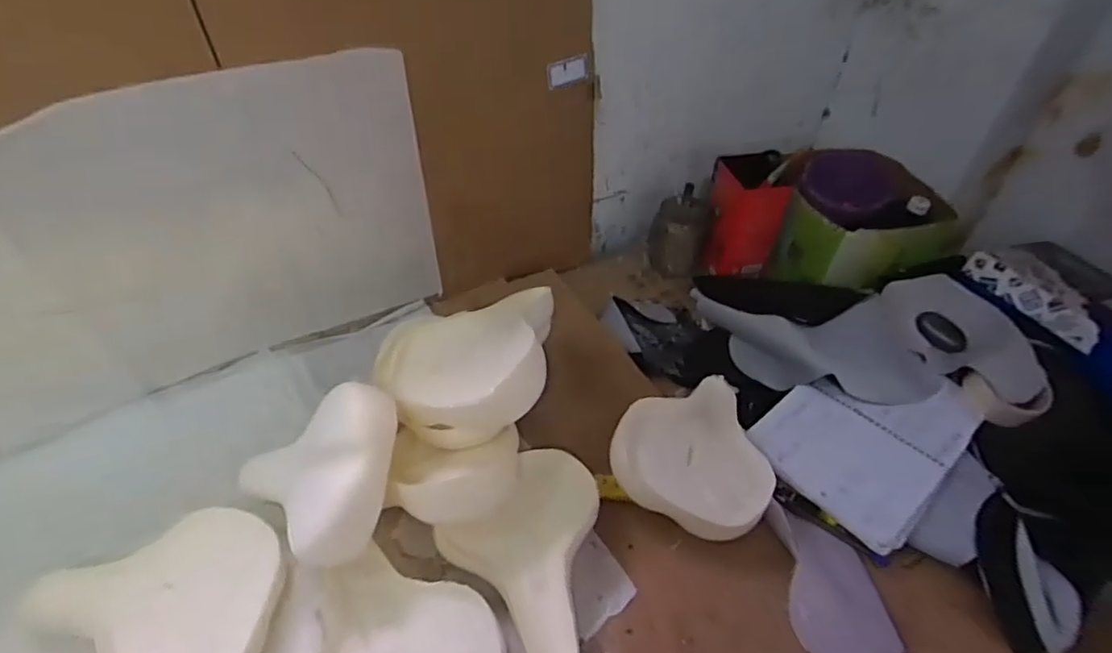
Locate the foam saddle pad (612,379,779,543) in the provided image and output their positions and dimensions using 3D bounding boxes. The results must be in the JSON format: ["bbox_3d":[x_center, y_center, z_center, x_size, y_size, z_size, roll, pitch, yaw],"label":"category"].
[{"bbox_3d":[0.195,0.139,0.774,0.185,0.060,0.240,29,49,25],"label":"foam saddle pad"}]

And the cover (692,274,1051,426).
[{"bbox_3d":[0.452,0.017,0.953,0.477,0.086,0.250,3,40,23],"label":"cover"}]

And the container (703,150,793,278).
[{"bbox_3d":[0.330,-0.192,1.091,0.120,0.183,0.108,-4,43,-9],"label":"container"}]

